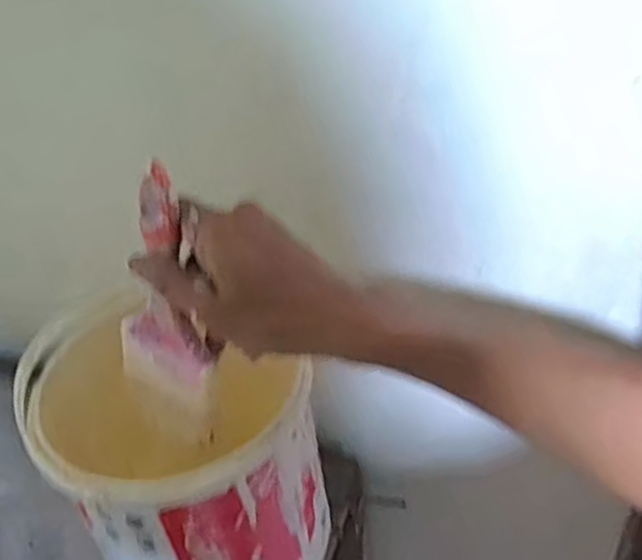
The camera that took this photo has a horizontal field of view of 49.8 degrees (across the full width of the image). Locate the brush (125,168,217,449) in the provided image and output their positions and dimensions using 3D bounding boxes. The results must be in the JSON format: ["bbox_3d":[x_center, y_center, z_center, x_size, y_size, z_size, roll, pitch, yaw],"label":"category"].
[{"bbox_3d":[-0.097,0.019,0.417,0.064,0.189,0.009,17,36,20],"label":"brush"}]

